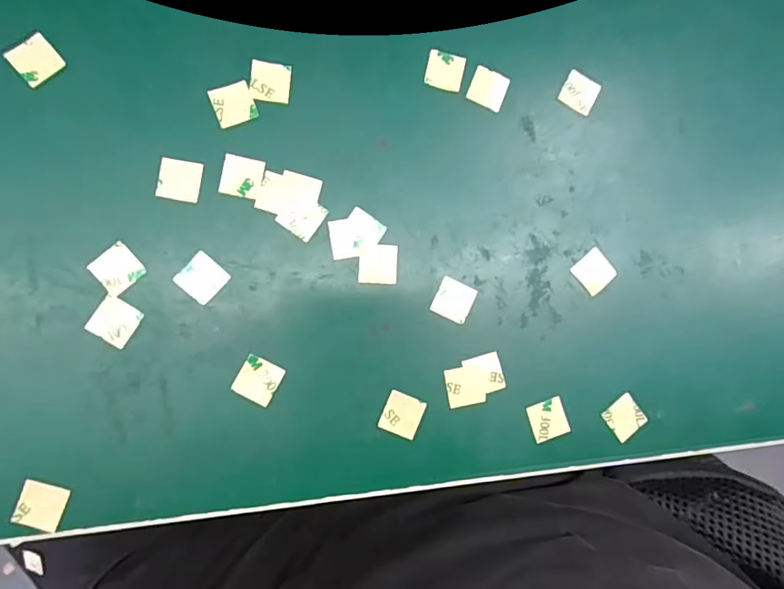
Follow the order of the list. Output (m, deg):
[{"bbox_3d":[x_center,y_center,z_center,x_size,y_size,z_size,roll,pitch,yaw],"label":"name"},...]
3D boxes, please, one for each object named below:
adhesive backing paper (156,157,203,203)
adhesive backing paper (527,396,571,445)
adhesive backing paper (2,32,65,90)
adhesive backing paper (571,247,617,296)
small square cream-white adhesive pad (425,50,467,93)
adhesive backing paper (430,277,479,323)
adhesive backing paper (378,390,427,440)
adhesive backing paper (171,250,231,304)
[{"bbox_3d":[-0.081,-0.044,0.196,0.015,0.004,0.016,8,82,-9],"label":"adhesive backing paper"},{"bbox_3d":[0.065,0.052,0.210,0.015,0.004,0.016,-18,89,-9],"label":"adhesive backing paper"},{"bbox_3d":[-0.133,-0.087,0.190,0.015,0.004,0.016,-42,95,-15],"label":"adhesive backing paper"},{"bbox_3d":[0.087,-0.010,0.217,0.016,0.004,0.016,-40,93,-9],"label":"adhesive backing paper"},{"bbox_3d":[0.022,-0.093,0.213,0.015,0.004,0.015,13,88,-6],"label":"small square cream-white adhesive pad"},{"bbox_3d":[0.025,0.002,0.209,0.015,0.004,0.016,26,83,-7],"label":"adhesive backing paper"},{"bbox_3d":[0.004,0.048,0.203,0.015,0.004,0.016,23,83,-7],"label":"adhesive backing paper"},{"bbox_3d":[-0.072,-0.006,0.195,0.015,0.004,0.015,42,81,-3],"label":"adhesive backing paper"}]

